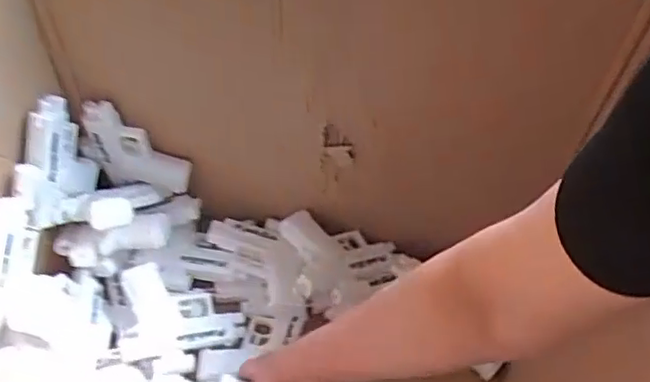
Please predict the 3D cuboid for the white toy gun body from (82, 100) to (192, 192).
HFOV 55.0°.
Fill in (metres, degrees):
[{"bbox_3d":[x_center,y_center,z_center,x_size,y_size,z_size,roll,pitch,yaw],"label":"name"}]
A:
[{"bbox_3d":[-0.221,-0.054,0.741,0.108,0.126,0.021,10,57,1],"label":"white toy gun body"}]

